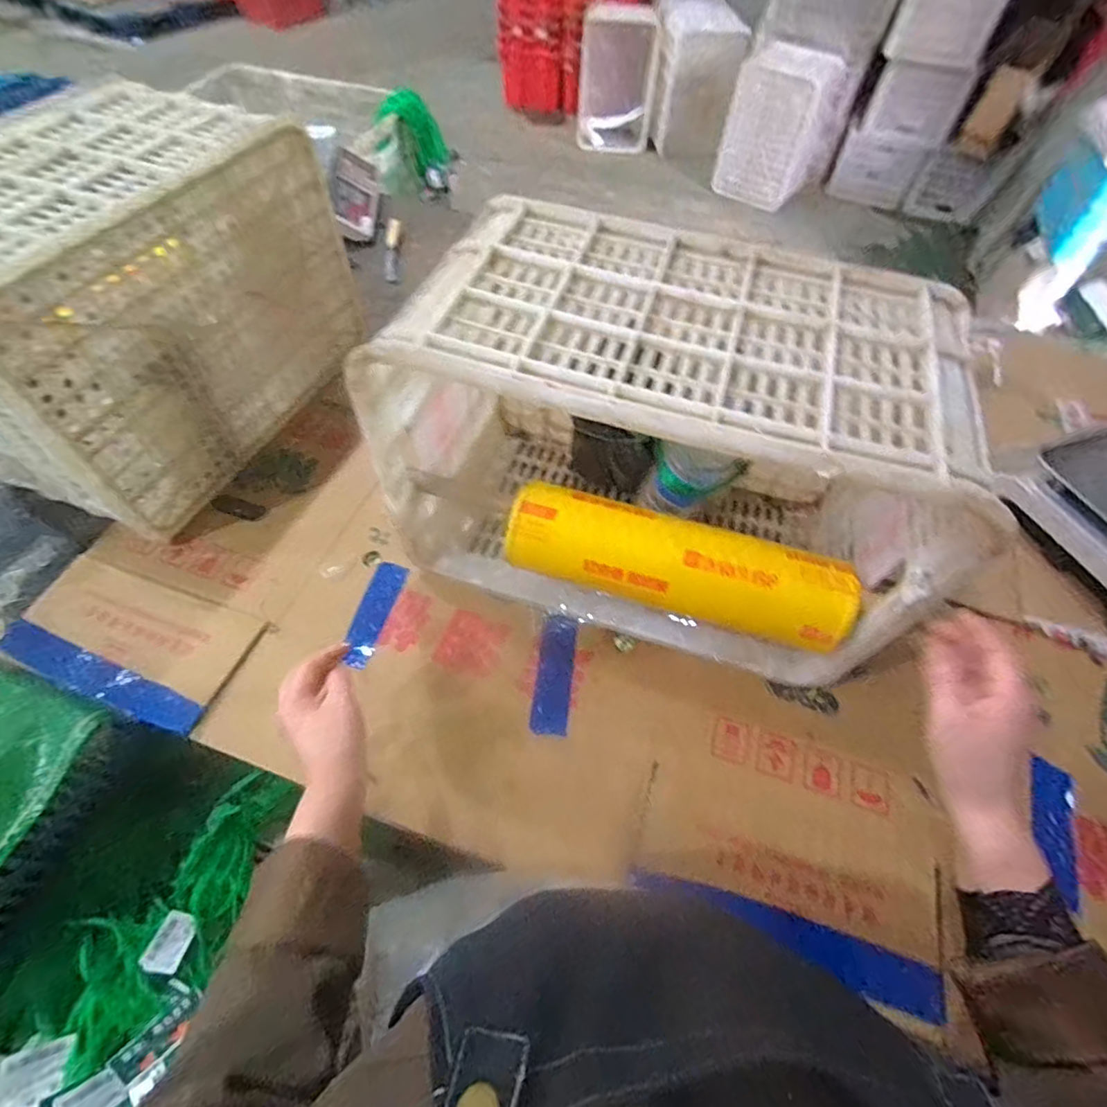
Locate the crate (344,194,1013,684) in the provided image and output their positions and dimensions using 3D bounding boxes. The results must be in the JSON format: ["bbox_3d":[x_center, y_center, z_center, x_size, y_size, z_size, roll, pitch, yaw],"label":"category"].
[{"bbox_3d":[0.117,-0.102,0.634,0.526,0.365,0.305,16,55,8],"label":"crate"}]

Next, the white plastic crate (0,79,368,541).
[{"bbox_3d":[-0.589,-0.343,0.779,0.330,0.356,0.511,20,58,11],"label":"white plastic crate"}]

